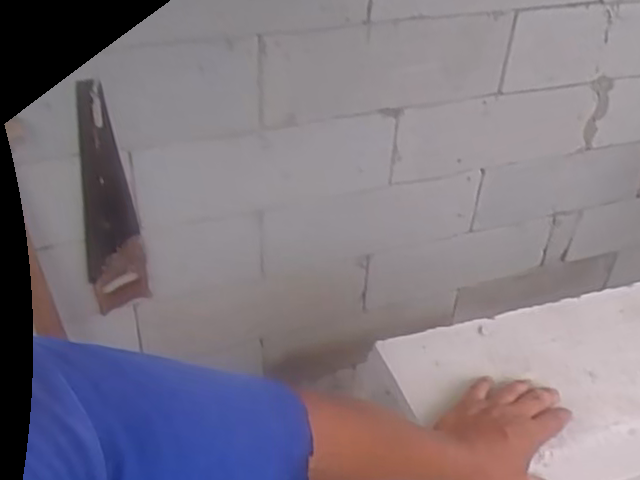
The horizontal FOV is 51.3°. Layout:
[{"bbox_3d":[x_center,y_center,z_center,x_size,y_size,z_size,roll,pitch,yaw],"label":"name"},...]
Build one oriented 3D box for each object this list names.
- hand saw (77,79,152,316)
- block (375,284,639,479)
[{"bbox_3d":[-0.424,-0.071,1.327,0.112,0.504,0.022,-10,38,-18],"label":"hand saw"},{"bbox_3d":[0.319,0.170,0.791,0.464,0.096,0.195,-10,38,-17],"label":"block"}]

